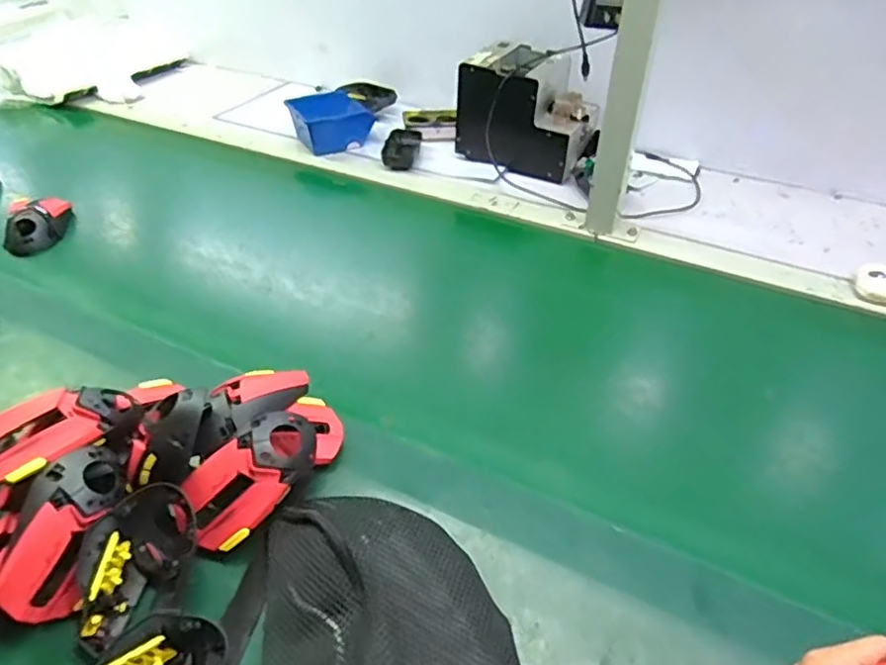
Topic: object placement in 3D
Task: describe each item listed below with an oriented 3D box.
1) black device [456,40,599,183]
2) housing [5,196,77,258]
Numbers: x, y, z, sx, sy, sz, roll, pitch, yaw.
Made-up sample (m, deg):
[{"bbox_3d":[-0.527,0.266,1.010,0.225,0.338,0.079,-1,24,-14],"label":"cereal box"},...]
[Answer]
[{"bbox_3d":[0.130,-0.334,0.947,0.187,0.140,0.137,28,49,26],"label":"black device"},{"bbox_3d":[-0.530,-0.144,0.818,0.072,0.046,0.092,-6,43,-7],"label":"housing"}]

